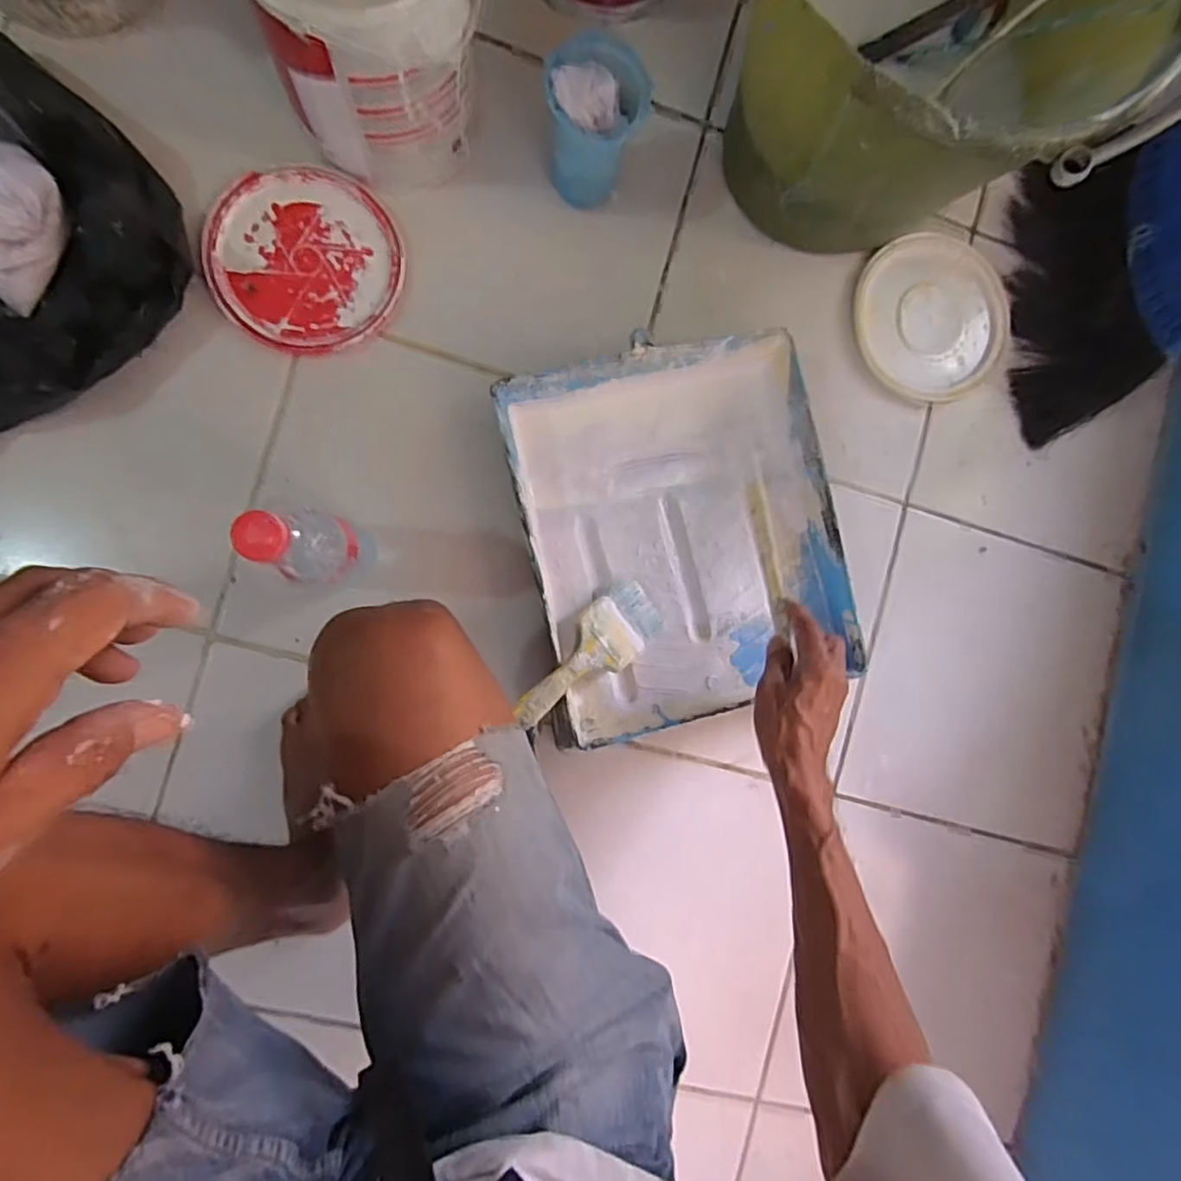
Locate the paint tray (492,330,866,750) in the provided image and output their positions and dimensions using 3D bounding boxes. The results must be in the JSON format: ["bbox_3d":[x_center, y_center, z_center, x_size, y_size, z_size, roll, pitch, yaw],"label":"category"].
[{"bbox_3d":[0.086,-0.054,0.618,0.288,0.057,0.343,-12,91,-8],"label":"paint tray"}]

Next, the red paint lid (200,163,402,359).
[{"bbox_3d":[-0.268,-0.312,0.610,0.176,0.010,0.166,0,91,-6],"label":"red paint lid"}]

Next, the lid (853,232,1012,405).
[{"bbox_3d":[0.372,-0.297,0.703,0.171,0.019,0.178,0,91,-6],"label":"lid"}]

